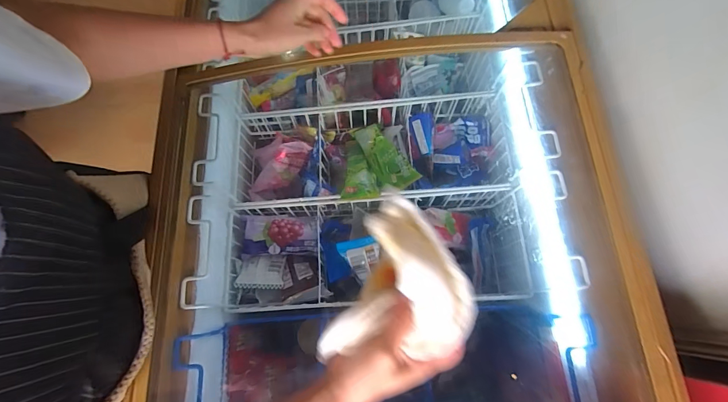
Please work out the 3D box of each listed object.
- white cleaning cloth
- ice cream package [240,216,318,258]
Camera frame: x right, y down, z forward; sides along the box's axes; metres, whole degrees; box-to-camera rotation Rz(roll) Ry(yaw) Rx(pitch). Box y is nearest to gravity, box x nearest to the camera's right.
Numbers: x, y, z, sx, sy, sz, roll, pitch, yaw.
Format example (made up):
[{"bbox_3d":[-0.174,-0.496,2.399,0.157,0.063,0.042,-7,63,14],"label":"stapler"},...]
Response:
[{"bbox_3d":[0.041,0.086,0.317,0.117,0.069,0.148,21,74,4],"label":"white cleaning cloth"},{"bbox_3d":[-0.166,0.068,0.682,0.143,0.044,0.079,-3,73,-3],"label":"ice cream package"}]

